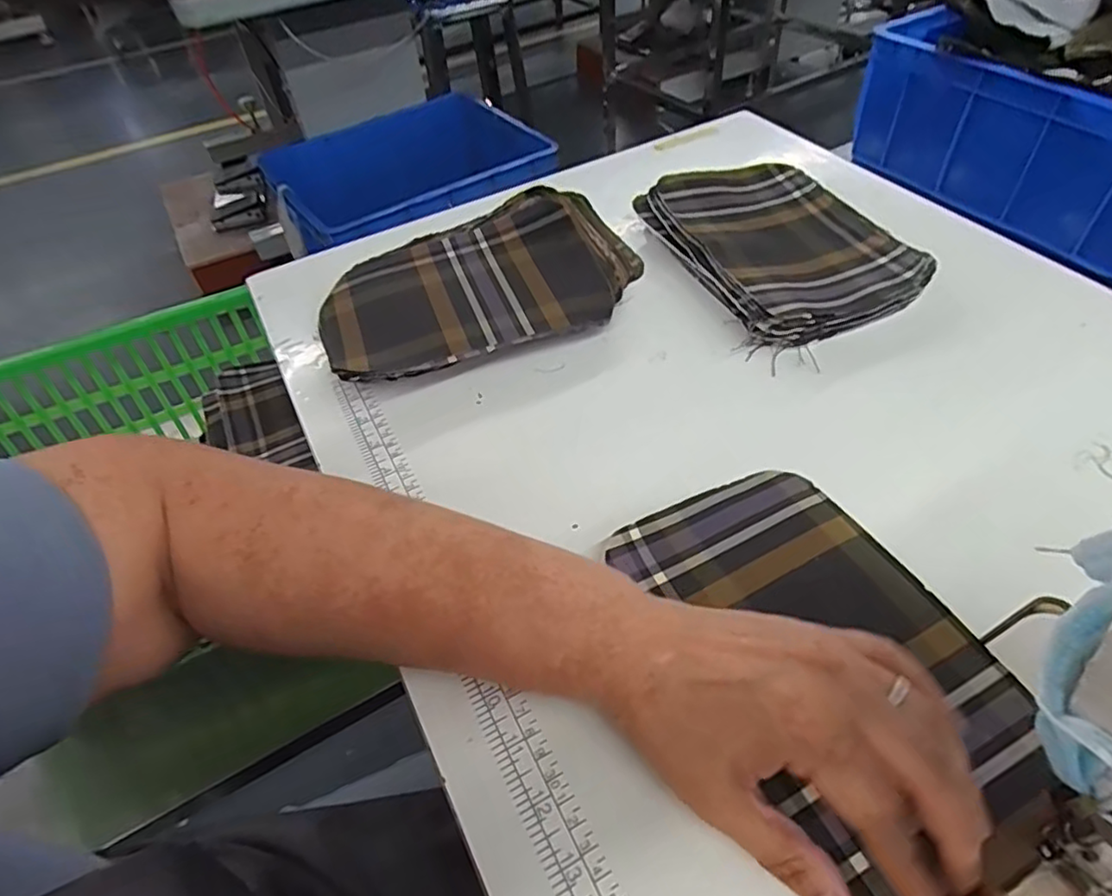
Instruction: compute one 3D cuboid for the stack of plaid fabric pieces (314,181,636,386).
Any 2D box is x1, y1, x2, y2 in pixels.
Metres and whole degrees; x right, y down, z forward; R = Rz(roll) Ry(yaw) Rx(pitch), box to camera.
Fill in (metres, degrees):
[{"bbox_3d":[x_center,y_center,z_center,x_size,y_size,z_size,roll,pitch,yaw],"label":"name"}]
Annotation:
[{"bbox_3d":[-0.051,-0.126,0.475,0.252,0.033,0.165,-25,51,-16],"label":"stack of plaid fabric pieces"}]

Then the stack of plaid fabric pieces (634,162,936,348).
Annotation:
[{"bbox_3d":[0.168,-0.157,0.487,0.143,0.031,0.194,-20,50,-12],"label":"stack of plaid fabric pieces"}]

